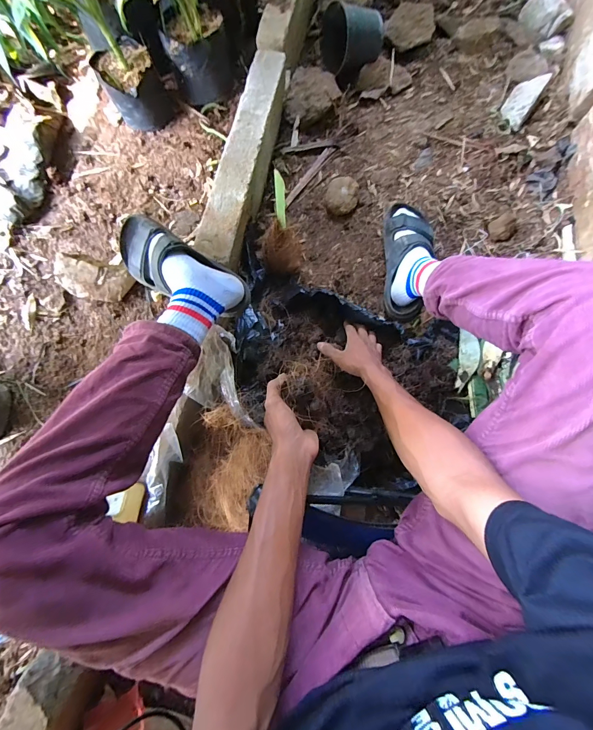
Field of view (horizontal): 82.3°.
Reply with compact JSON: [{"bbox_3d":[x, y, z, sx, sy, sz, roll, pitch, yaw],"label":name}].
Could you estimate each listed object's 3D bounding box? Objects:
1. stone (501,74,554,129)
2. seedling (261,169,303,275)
[{"bbox_3d":[0.596,-0.700,0.889,0.075,0.072,0.133,30,78,9],"label":"stone"},{"bbox_3d":[-0.037,-0.319,0.760,0.093,0.215,0.116,-4,45,1],"label":"seedling"}]

